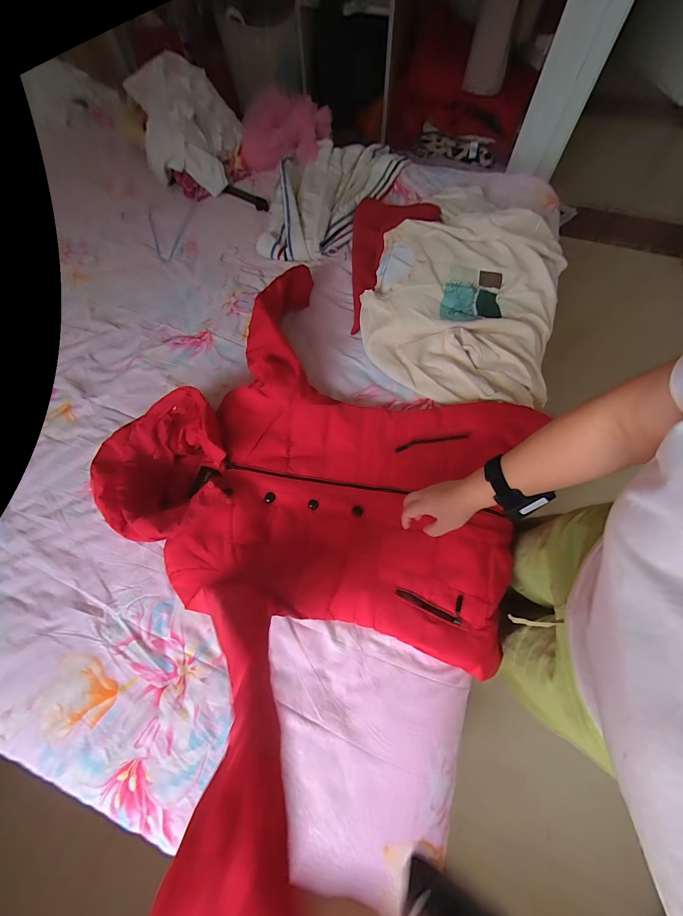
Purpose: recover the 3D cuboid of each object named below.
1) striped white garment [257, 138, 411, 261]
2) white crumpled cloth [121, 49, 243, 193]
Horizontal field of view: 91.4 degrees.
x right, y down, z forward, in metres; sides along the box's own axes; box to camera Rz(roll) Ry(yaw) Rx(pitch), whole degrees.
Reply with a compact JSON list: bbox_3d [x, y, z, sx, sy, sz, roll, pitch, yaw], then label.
[{"bbox_3d":[-0.046,-0.796,1.010,0.315,0.081,0.565,32,72,14],"label":"striped white garment"},{"bbox_3d":[-0.424,-0.921,0.939,0.269,0.238,0.199,-11,69,-3],"label":"white crumpled cloth"}]

